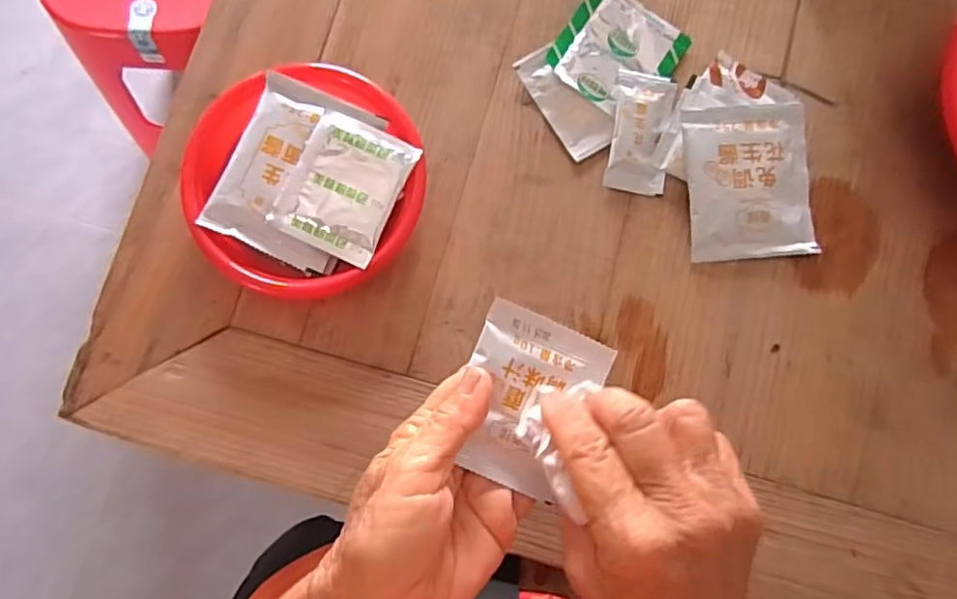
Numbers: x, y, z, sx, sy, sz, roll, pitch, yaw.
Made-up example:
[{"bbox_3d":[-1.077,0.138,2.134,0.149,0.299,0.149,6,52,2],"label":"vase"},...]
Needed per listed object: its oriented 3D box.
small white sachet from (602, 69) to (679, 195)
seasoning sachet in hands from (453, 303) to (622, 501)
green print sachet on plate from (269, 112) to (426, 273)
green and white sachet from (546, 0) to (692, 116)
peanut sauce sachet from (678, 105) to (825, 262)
[{"bbox_3d":[0.104,-0.108,0.411,0.037,0.007,0.078,8,81,1],"label":"small white sachet"},{"bbox_3d":[0.022,0.047,0.300,0.061,0.014,0.077,22,81,3],"label":"seasoning sachet in hands"},{"bbox_3d":[-0.080,-0.067,0.385,0.064,0.007,0.079,24,87,4],"label":"green print sachet on plate"},{"bbox_3d":[0.091,-0.162,0.420,0.072,0.013,0.077,35,82,5],"label":"green and white sachet"},{"bbox_3d":[0.169,-0.073,0.403,0.076,0.014,0.095,-4,81,-1],"label":"peanut sauce sachet"}]

